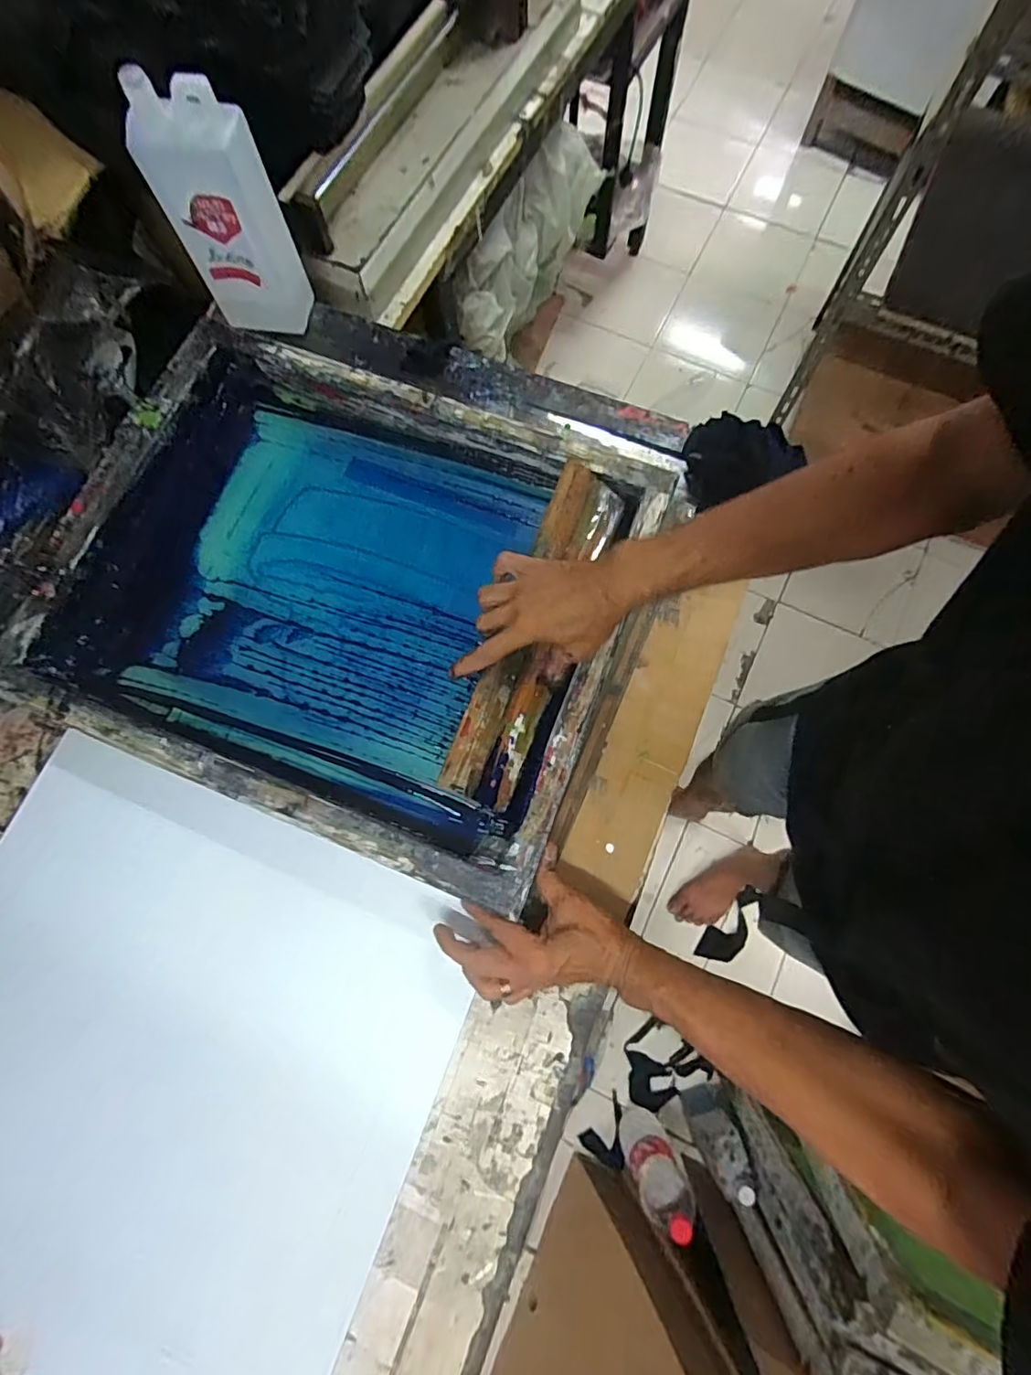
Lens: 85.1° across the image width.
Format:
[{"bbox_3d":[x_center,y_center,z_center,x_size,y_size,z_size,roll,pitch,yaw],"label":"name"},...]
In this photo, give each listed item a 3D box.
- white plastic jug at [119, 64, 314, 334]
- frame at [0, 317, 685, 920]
[{"bbox_3d":[-0.293,-0.479,0.569,0.099,0.210,0.060,7,76,2],"label":"white plastic jug"},{"bbox_3d":[-0.160,-0.123,0.569,0.535,0.057,0.485,21,77,6],"label":"frame"}]

